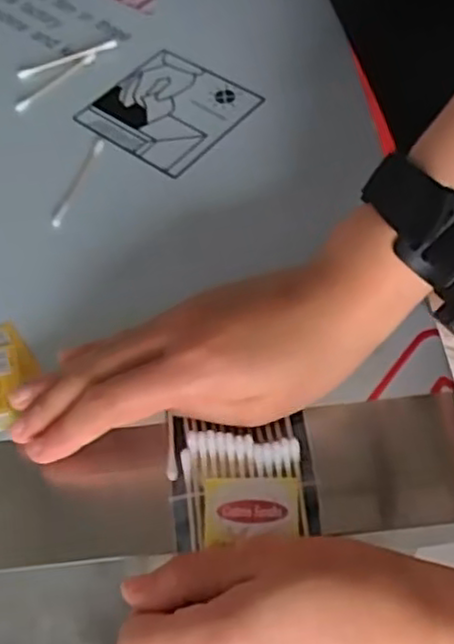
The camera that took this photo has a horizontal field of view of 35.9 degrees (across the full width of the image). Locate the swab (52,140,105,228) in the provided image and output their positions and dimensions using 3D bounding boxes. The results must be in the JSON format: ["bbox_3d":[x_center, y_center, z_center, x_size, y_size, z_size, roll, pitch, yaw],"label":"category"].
[{"bbox_3d":[-0.087,-0.084,0.414,0.007,0.004,0.070,12,57,11],"label":"swab"}]

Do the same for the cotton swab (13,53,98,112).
[{"bbox_3d":[-0.115,-0.161,0.470,0.009,0.005,0.070,35,64,24],"label":"cotton swab"}]

